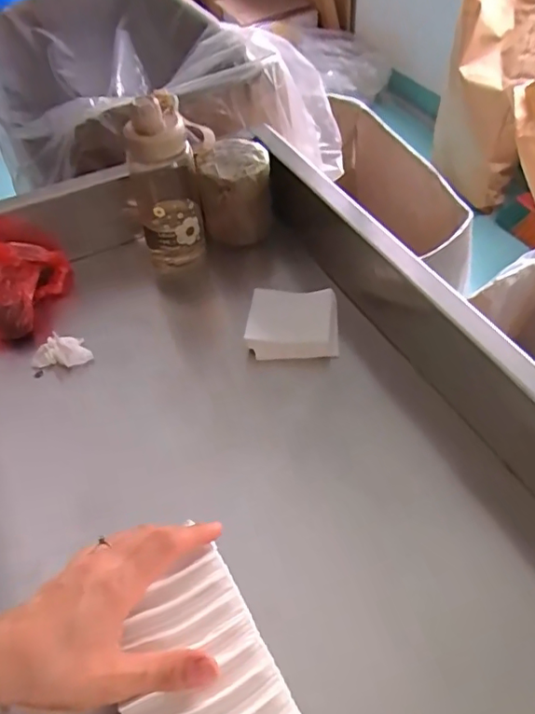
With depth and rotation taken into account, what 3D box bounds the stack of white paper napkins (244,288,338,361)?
[{"bbox_3d":[0.031,-0.042,0.671,0.110,0.034,0.093,1,49,5],"label":"stack of white paper napkins"}]

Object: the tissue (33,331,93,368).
[{"bbox_3d":[-0.245,-0.007,0.647,0.066,0.034,0.031,-13,49,-7],"label":"tissue"}]

